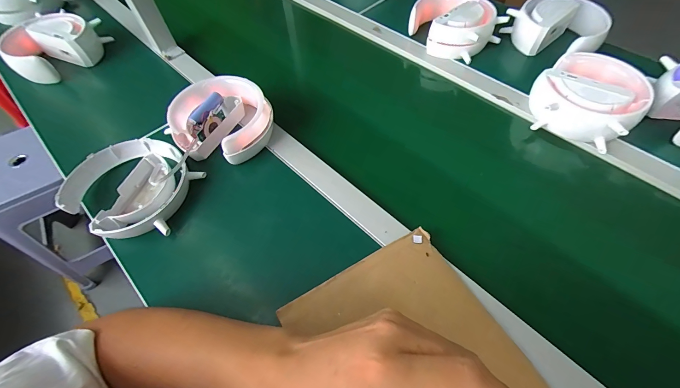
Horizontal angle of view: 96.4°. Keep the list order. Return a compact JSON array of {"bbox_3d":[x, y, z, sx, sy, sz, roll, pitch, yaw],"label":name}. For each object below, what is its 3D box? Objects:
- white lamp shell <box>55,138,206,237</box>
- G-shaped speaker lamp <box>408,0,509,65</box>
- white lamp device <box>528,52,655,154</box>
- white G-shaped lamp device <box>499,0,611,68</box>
[{"bbox_3d":[-0.299,-0.010,0.444,0.176,0.043,0.155,17,61,13],"label":"white lamp shell"},{"bbox_3d":[0.220,-0.326,0.594,0.137,0.067,0.151,-36,63,-18],"label":"G-shaped speaker lamp"},{"bbox_3d":[0.387,-0.148,0.484,0.155,0.064,0.151,-37,63,-18],"label":"white lamp device"},{"bbox_3d":[0.416,-0.319,0.580,0.151,0.055,0.154,-1,58,2],"label":"white G-shaped lamp device"}]

